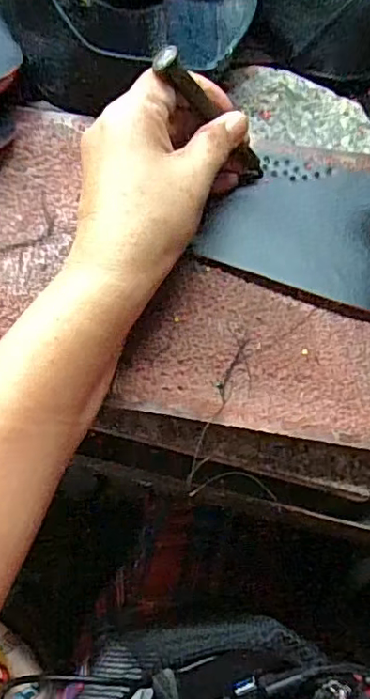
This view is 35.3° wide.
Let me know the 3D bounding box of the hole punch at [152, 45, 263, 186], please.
[{"bbox_3d":[0.016,-0.121,0.311,0.011,0.094,0.013,-3,63,40],"label":"hole punch"}]

